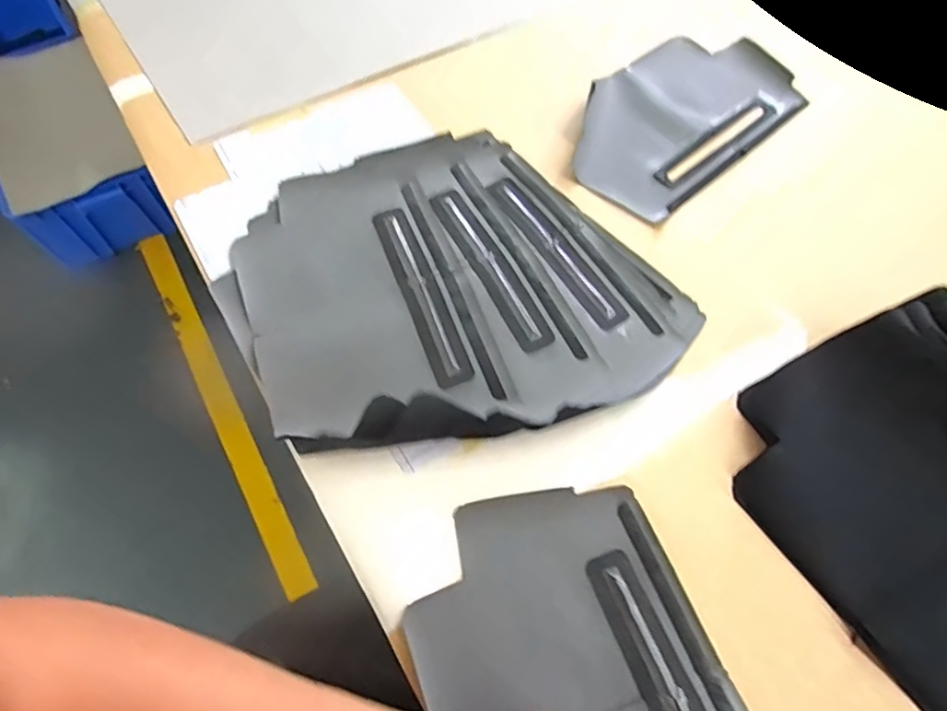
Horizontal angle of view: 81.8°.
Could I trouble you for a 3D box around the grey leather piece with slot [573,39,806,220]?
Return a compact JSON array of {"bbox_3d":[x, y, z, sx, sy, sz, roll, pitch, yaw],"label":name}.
[{"bbox_3d":[0.215,-0.252,0.564,0.287,0.016,0.153,-38,70,-19],"label":"grey leather piece with slot"}]

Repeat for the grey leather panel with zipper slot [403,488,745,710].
[{"bbox_3d":[0.074,0.218,0.305,0.167,0.035,0.283,-18,66,-11],"label":"grey leather panel with zipper slot"}]

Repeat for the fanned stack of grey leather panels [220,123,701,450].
[{"bbox_3d":[-0.018,-0.069,0.441,0.343,0.038,0.303,-23,67,-13],"label":"fanned stack of grey leather panels"}]

